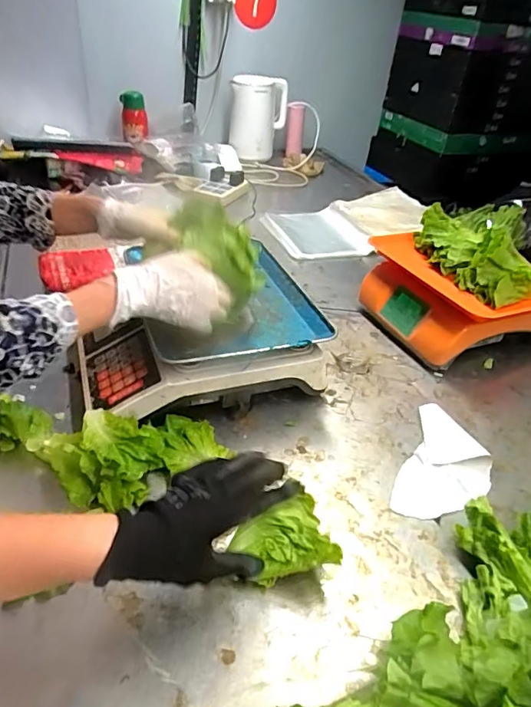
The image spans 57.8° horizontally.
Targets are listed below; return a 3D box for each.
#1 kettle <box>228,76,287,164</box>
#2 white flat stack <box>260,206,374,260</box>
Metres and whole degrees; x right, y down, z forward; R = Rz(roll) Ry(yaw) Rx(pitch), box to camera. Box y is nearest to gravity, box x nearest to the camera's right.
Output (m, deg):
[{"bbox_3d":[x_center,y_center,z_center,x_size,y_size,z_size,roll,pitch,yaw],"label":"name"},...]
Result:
[{"bbox_3d":[-0.027,-0.761,1.565,0.180,0.233,0.119,5,36,-1],"label":"kettle"},{"bbox_3d":[0.123,-0.303,1.183,0.196,0.029,0.259,-7,38,-17],"label":"white flat stack"}]

